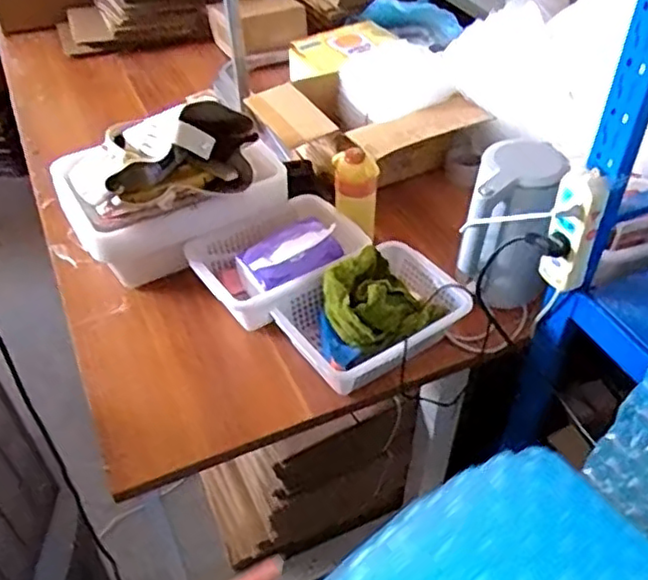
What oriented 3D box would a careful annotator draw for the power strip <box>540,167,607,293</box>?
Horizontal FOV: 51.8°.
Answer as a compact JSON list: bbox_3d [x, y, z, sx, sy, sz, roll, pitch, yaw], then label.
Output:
[{"bbox_3d":[0.324,-0.074,0.864,0.058,0.172,0.032,10,44,11],"label":"power strip"}]

